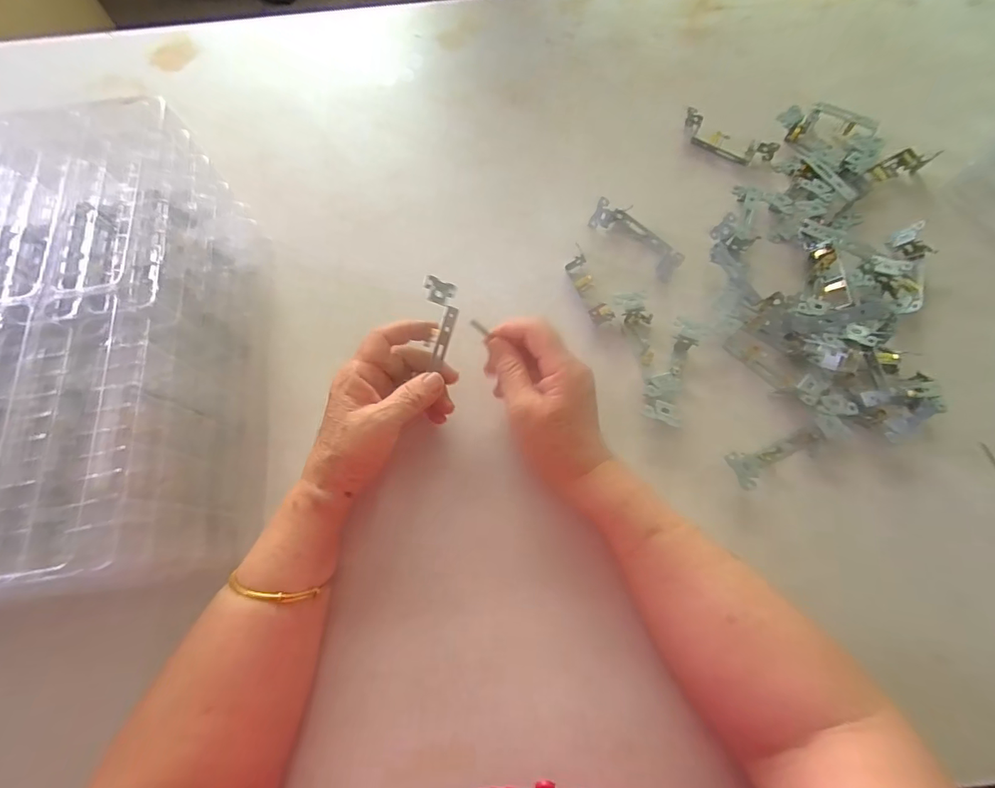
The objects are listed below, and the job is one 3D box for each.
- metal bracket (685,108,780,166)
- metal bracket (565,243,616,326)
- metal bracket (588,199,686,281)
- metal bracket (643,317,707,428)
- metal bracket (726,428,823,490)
[{"bbox_3d":[0.255,-0.282,0.506,0.103,0.026,0.029,34,74,13],"label":"metal bracket"},{"bbox_3d":[0.089,-0.105,0.446,0.024,0.026,0.085,-18,70,-5],"label":"metal bracket"},{"bbox_3d":[0.146,-0.162,0.463,0.034,0.030,0.104,-42,74,-13],"label":"metal bracket"},{"bbox_3d":[0.159,-0.019,0.413,0.036,0.022,0.101,22,72,10],"label":"metal bracket"},{"bbox_3d":[0.234,0.054,0.382,0.084,0.023,0.030,-18,70,-4],"label":"metal bracket"}]

